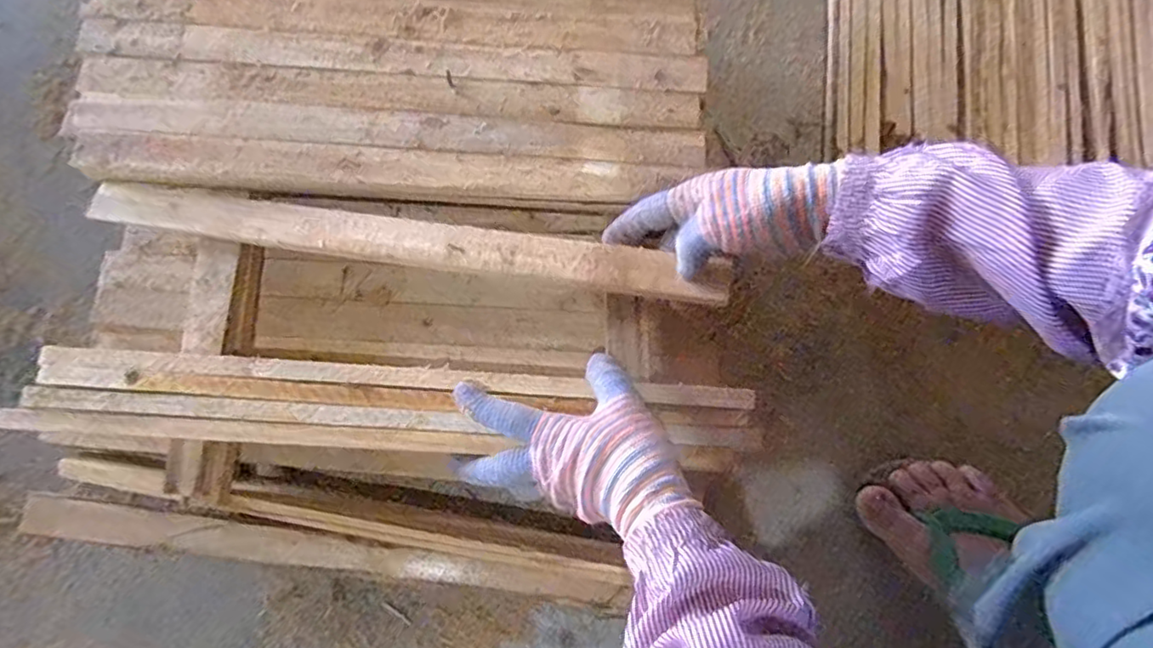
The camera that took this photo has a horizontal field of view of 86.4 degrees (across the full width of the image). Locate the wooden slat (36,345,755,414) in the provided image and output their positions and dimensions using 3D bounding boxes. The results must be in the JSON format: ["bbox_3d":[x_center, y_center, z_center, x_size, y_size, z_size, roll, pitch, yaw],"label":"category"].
[{"bbox_3d":[-0.132,0.038,0.434,0.499,0.010,0.031,3,76,2],"label":"wooden slat"}]

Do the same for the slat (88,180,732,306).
[{"bbox_3d":[-0.141,-0.066,0.467,0.500,0.010,0.037,9,76,7],"label":"slat"}]

